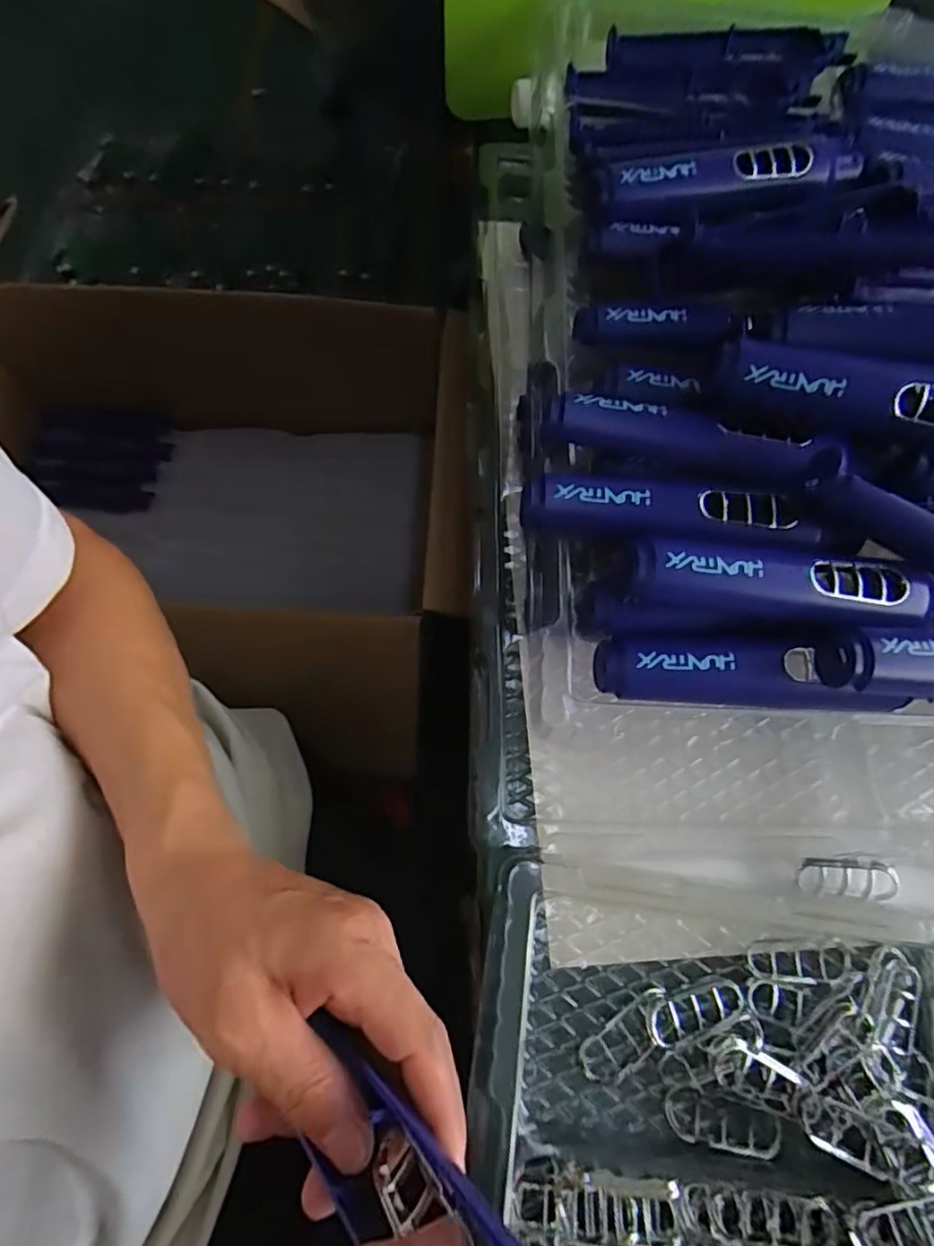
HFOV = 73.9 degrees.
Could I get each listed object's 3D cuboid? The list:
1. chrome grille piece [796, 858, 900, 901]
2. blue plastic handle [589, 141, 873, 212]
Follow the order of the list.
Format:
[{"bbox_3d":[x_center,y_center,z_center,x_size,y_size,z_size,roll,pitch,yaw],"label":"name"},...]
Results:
[{"bbox_3d":[0.205,0.137,0.333,0.054,0.010,0.019,4,68,1],"label":"chrome grille piece"},{"bbox_3d":[0.163,-0.275,0.384,0.181,0.030,0.031,-11,68,-6],"label":"blue plastic handle"}]

